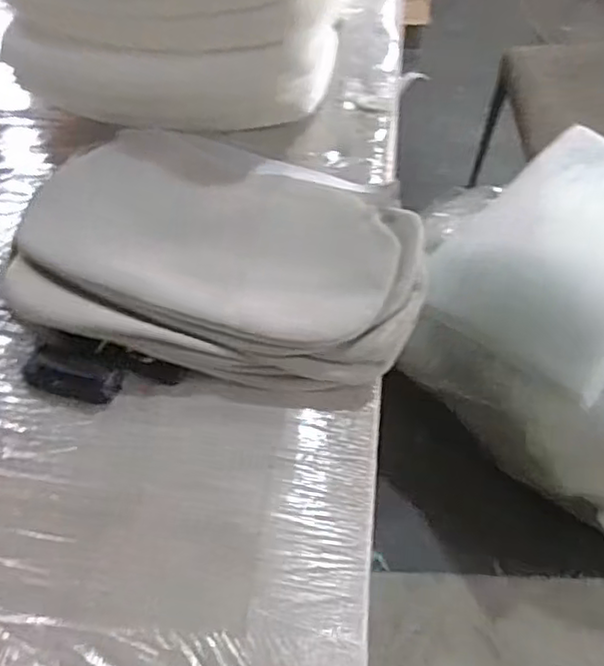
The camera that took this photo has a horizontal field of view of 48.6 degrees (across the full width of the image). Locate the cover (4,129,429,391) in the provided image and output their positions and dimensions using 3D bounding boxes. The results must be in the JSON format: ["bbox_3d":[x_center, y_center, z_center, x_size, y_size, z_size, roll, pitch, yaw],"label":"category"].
[{"bbox_3d":[-0.096,-0.110,0.813,0.485,0.094,0.327,14,55,11],"label":"cover"}]

